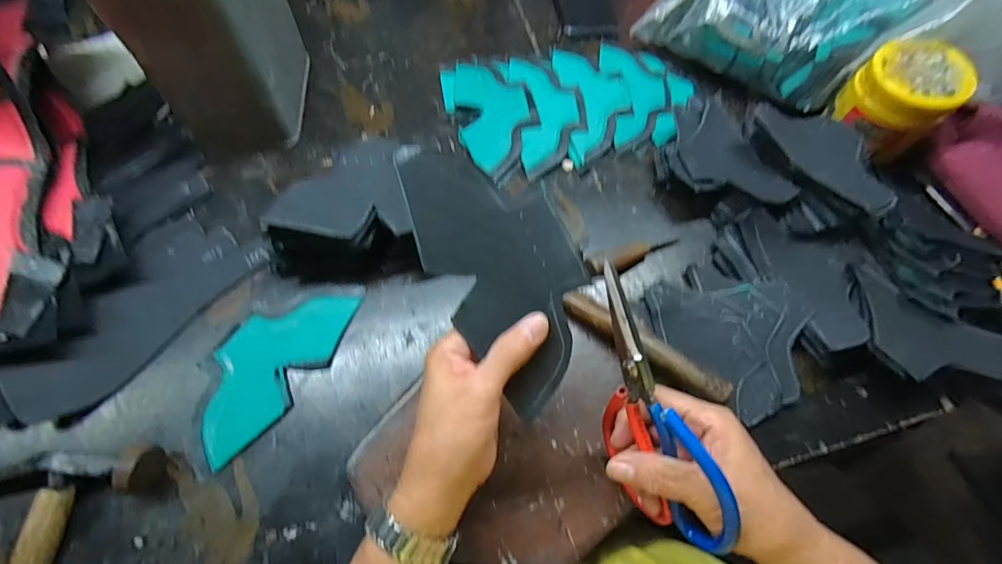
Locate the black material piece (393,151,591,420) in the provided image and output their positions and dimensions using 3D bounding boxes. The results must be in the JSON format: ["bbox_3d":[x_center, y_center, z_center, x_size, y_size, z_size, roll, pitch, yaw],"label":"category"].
[{"bbox_3d":[0.001,-0.012,0.284,0.089,0.006,0.174,-31,89,6],"label":"black material piece"}]

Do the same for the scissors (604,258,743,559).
[{"bbox_3d":[0.089,0.079,0.284,0.025,0.097,0.184,-20,97,-11],"label":"scissors"}]

